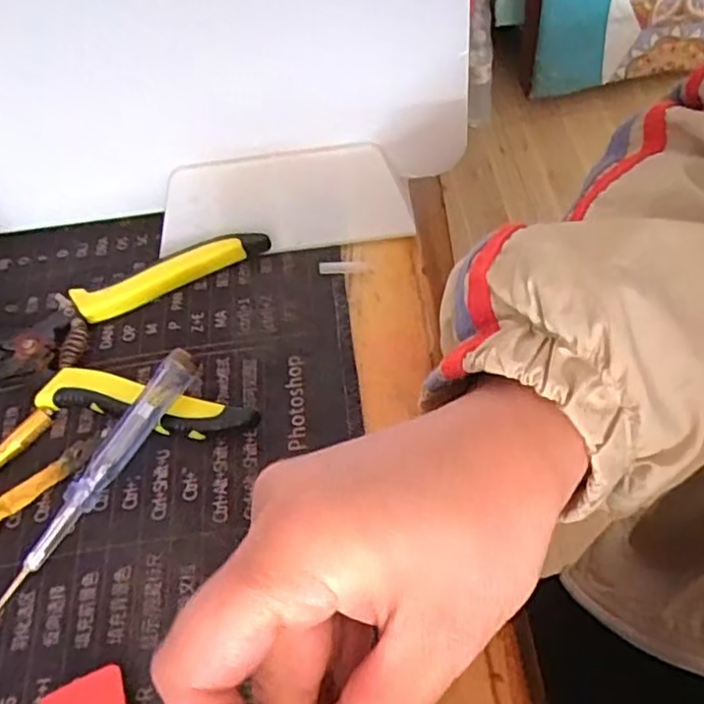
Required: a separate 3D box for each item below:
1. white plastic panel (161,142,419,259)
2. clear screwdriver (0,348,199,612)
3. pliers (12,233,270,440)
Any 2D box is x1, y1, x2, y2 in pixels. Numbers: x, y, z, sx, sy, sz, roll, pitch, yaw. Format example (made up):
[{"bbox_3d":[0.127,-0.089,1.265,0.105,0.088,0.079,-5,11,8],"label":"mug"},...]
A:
[{"bbox_3d":[-0.036,-0.079,0.345,0.129,0.048,0.008,-4,25,2],"label":"white plastic panel"},{"bbox_3d":[-0.103,0.050,0.267,0.011,0.010,0.119,28,75,24],"label":"clear screwdriver"},{"bbox_3d":[-0.102,-0.005,0.313,0.118,0.016,0.111,-6,53,1],"label":"pliers"}]

